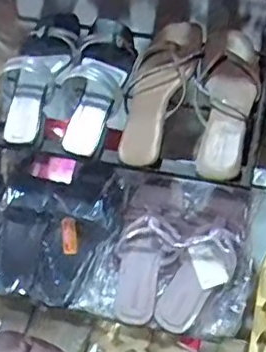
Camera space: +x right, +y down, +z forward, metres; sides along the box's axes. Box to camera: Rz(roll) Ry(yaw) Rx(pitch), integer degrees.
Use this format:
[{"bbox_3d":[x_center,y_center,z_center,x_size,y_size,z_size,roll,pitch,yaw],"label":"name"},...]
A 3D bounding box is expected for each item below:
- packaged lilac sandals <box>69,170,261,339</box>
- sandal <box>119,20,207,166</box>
[{"bbox_3d":[0.058,0.118,0.941,0.245,0.232,0.045,10,-8,11],"label":"packaged lilac sandals"},{"bbox_3d":[0.031,-0.132,0.892,0.097,0.241,0.048,15,-15,23],"label":"sandal"}]

